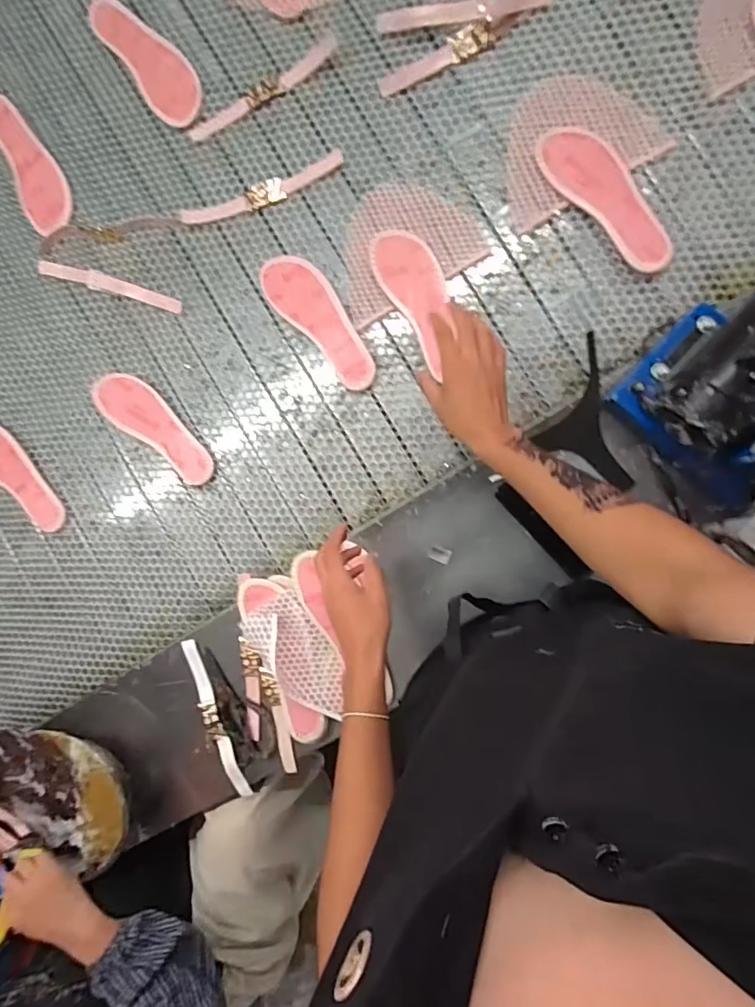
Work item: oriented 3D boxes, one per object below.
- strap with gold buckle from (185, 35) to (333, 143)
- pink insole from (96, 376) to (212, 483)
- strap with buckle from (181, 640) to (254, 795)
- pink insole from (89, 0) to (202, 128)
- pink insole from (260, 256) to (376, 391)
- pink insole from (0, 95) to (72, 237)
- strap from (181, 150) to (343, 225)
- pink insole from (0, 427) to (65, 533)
[{"bbox_3d":[-0.169,-0.602,0.725,0.244,0.006,0.030,-25,89,9],"label":"strap with gold buckle"},{"bbox_3d":[-0.348,-0.121,0.776,0.226,0.031,0.083,38,98,5],"label":"pink insole"},{"bbox_3d":[-0.252,0.334,0.754,0.026,0.018,0.253,-21,90,9],"label":"strap with buckle"},{"bbox_3d":[-0.345,-0.670,0.742,0.080,0.009,0.236,-36,88,9],"label":"pink insole"},{"bbox_3d":[-0.086,-0.267,0.719,0.077,0.025,0.232,-37,87,9],"label":"pink insole"},{"bbox_3d":[-0.554,-0.545,0.790,0.082,0.006,0.237,-21,90,9],"label":"pink insole"},{"bbox_3d":[-0.171,-0.459,0.736,0.253,0.004,0.035,-15,91,9],"label":"strap"},{"bbox_3d":[-0.607,-0.044,0.825,0.072,0.011,0.221,-38,93,-1],"label":"pink insole"}]

